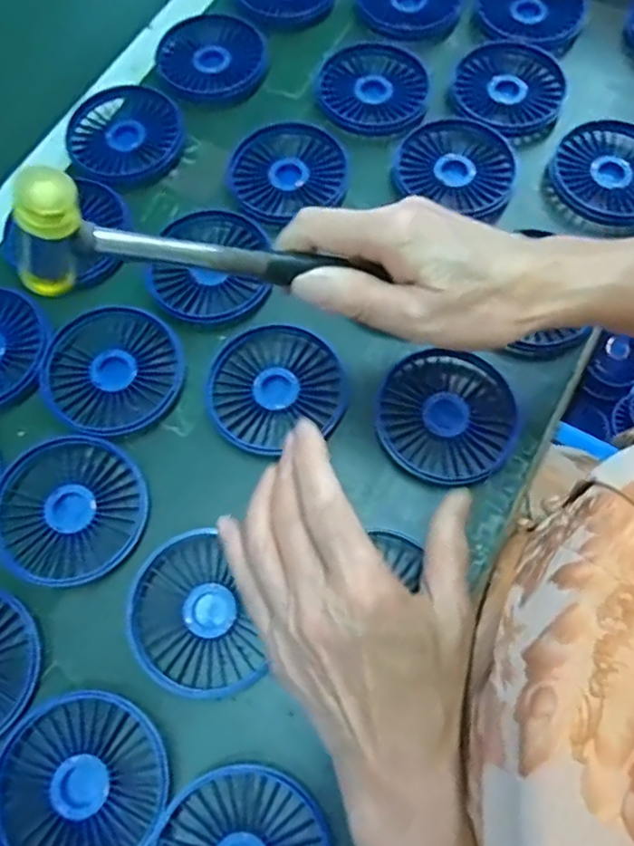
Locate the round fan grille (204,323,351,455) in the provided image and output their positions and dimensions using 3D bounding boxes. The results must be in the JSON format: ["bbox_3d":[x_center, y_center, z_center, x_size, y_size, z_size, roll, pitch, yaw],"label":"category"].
[{"bbox_3d":[-0.028,-0.026,0.395,0.086,0.011,0.082,-1,69,2],"label":"round fan grille"}]

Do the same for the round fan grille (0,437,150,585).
[{"bbox_3d":[-0.147,0.051,0.369,0.085,0.019,0.082,-1,69,2],"label":"round fan grille"}]

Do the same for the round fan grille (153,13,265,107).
[{"bbox_3d":[-0.084,-0.291,0.498,0.084,0.013,0.087,-1,69,2],"label":"round fan grille"}]

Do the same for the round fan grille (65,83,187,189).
[{"bbox_3d":[-0.145,-0.217,0.469,0.087,0.013,0.086,-1,69,2],"label":"round fan grille"}]

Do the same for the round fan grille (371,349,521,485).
[{"bbox_3d":[0.080,-0.004,0.386,0.086,0.013,0.082,-1,69,2],"label":"round fan grille"}]

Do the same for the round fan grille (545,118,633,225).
[{"bbox_3d":[0.214,-0.182,0.446,0.083,0.014,0.084,-1,69,2],"label":"round fan grille"}]

